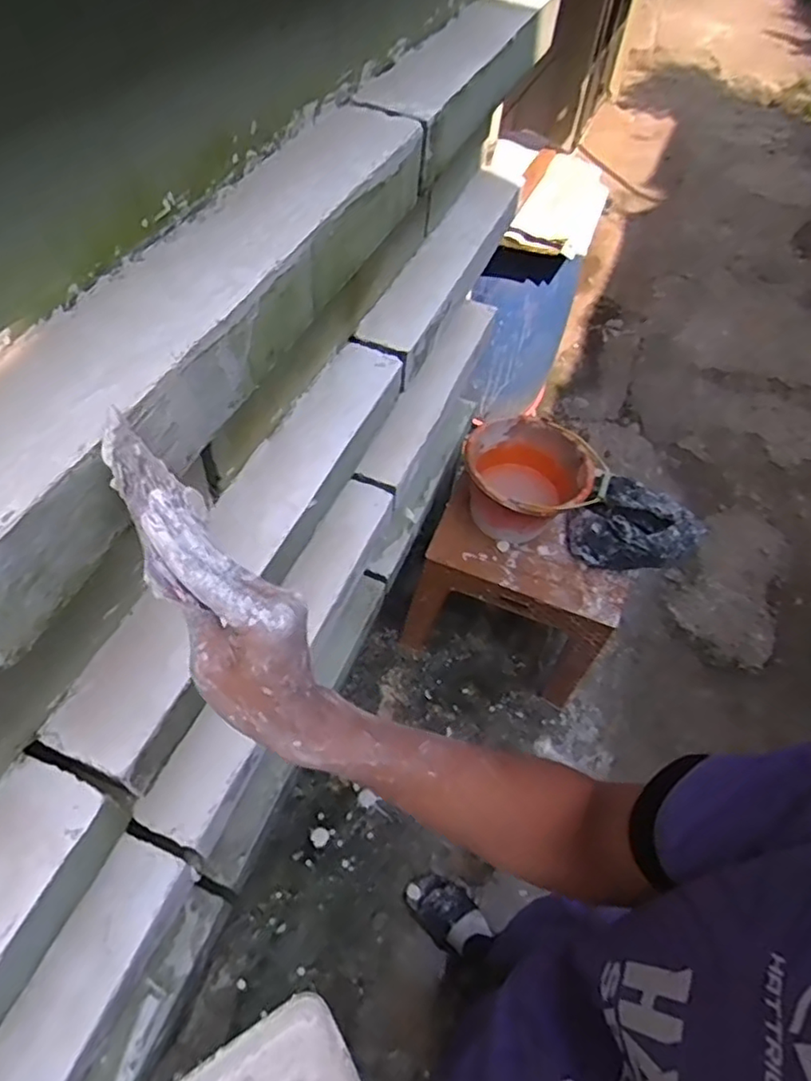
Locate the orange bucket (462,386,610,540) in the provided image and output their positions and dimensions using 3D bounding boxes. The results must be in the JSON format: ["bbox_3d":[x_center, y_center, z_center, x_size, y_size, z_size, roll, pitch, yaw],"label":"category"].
[{"bbox_3d":[0.267,-0.126,1.400,0.274,0.204,0.282,2,53,-3],"label":"orange bucket"}]

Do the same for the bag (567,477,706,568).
[{"bbox_3d":[0.509,-0.021,1.377,0.282,0.137,0.155,21,54,11],"label":"bag"}]

